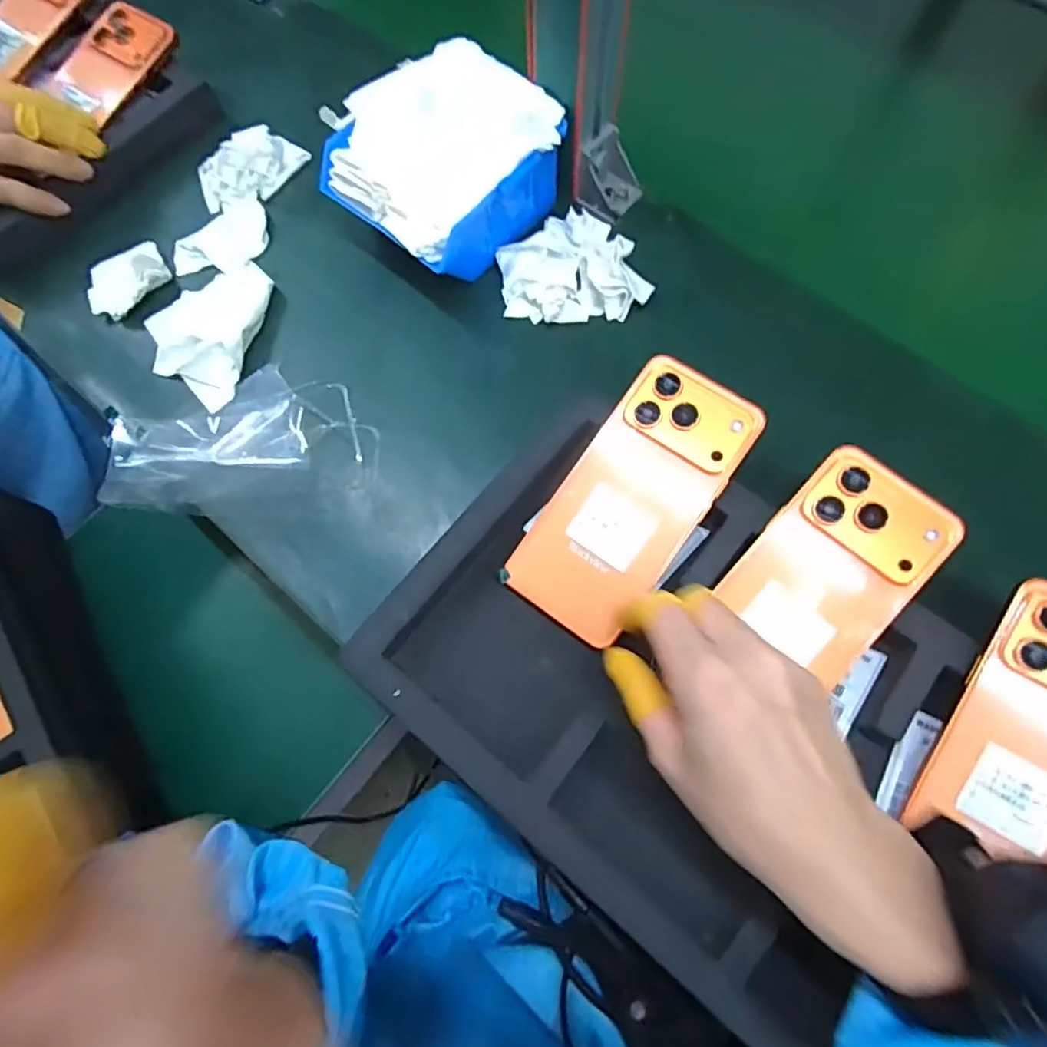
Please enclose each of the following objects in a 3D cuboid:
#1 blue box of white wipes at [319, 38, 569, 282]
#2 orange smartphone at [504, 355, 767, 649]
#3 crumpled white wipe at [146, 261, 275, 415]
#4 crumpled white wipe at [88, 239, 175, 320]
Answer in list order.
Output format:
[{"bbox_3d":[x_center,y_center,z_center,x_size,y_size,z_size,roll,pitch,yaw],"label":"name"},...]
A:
[{"bbox_3d":[-0.059,-0.254,0.432,0.143,0.075,0.138,40,75,15],"label":"blue box of white wipes"},{"bbox_3d":[0.062,-0.014,0.347,0.076,0.007,0.161,36,90,14],"label":"orange smartphone"},{"bbox_3d":[-0.234,-0.145,0.438,0.082,0.021,0.116,11,70,6],"label":"crumpled white wipe"},{"bbox_3d":[-0.300,-0.185,0.454,0.063,0.014,0.042,-40,73,-13],"label":"crumpled white wipe"}]

